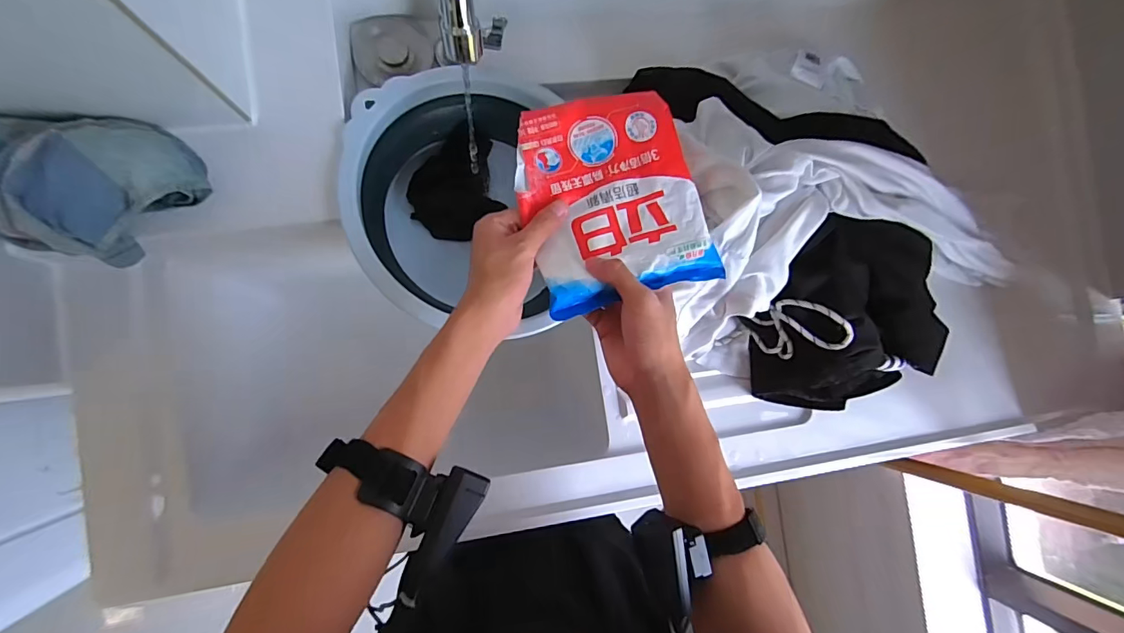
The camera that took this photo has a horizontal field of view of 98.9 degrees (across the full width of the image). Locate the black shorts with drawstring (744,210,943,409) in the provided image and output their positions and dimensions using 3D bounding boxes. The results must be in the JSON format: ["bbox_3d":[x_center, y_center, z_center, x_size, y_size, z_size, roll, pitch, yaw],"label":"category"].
[{"bbox_3d":[0.310,0.003,0.528,0.193,0.108,0.201,8,89,-9],"label":"black shorts with drawstring"}]

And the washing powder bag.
[{"bbox_3d":[0.043,-0.106,0.421,0.155,0.032,0.179,-16,93,-8],"label":"washing powder bag"}]

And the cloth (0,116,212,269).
[{"bbox_3d":[-0.395,-0.109,0.406,0.146,0.067,0.115,-12,92,-8],"label":"cloth"}]

